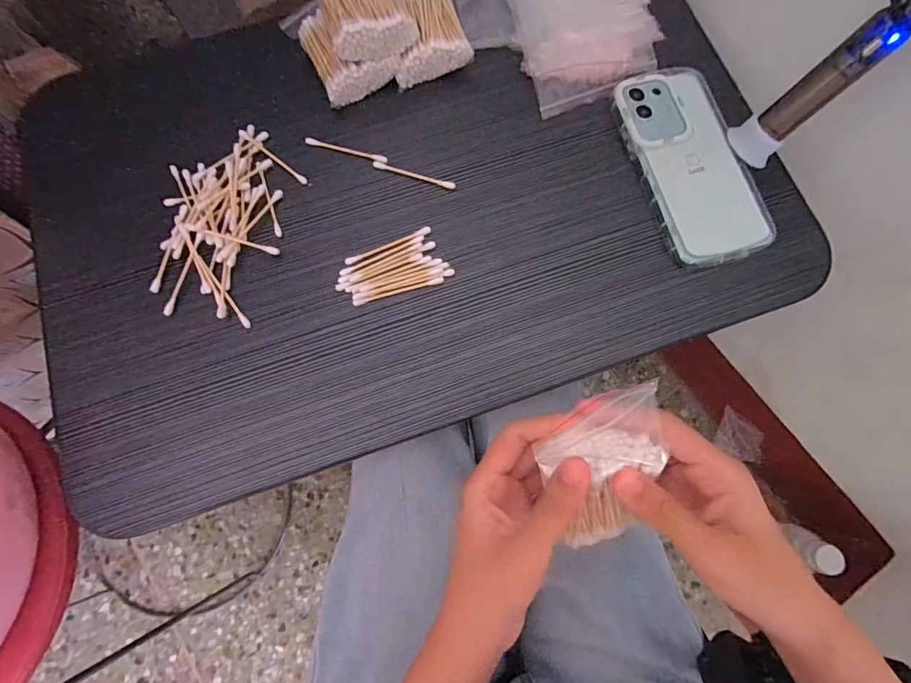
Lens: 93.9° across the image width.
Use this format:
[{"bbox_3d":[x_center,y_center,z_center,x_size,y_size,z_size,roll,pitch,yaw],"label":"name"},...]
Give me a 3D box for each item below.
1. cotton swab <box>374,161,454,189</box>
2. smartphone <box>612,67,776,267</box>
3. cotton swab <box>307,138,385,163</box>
[{"bbox_3d":[-0.033,-0.134,0.343,0.068,0.004,0.006,17,78,5],"label":"cotton swab"},{"bbox_3d":[0.187,-0.143,0.341,0.080,0.013,0.168,-16,77,-3],"label":"smartphone"},{"bbox_3d":[-0.089,-0.156,0.346,0.068,0.004,0.007,14,77,4],"label":"cotton swab"}]

